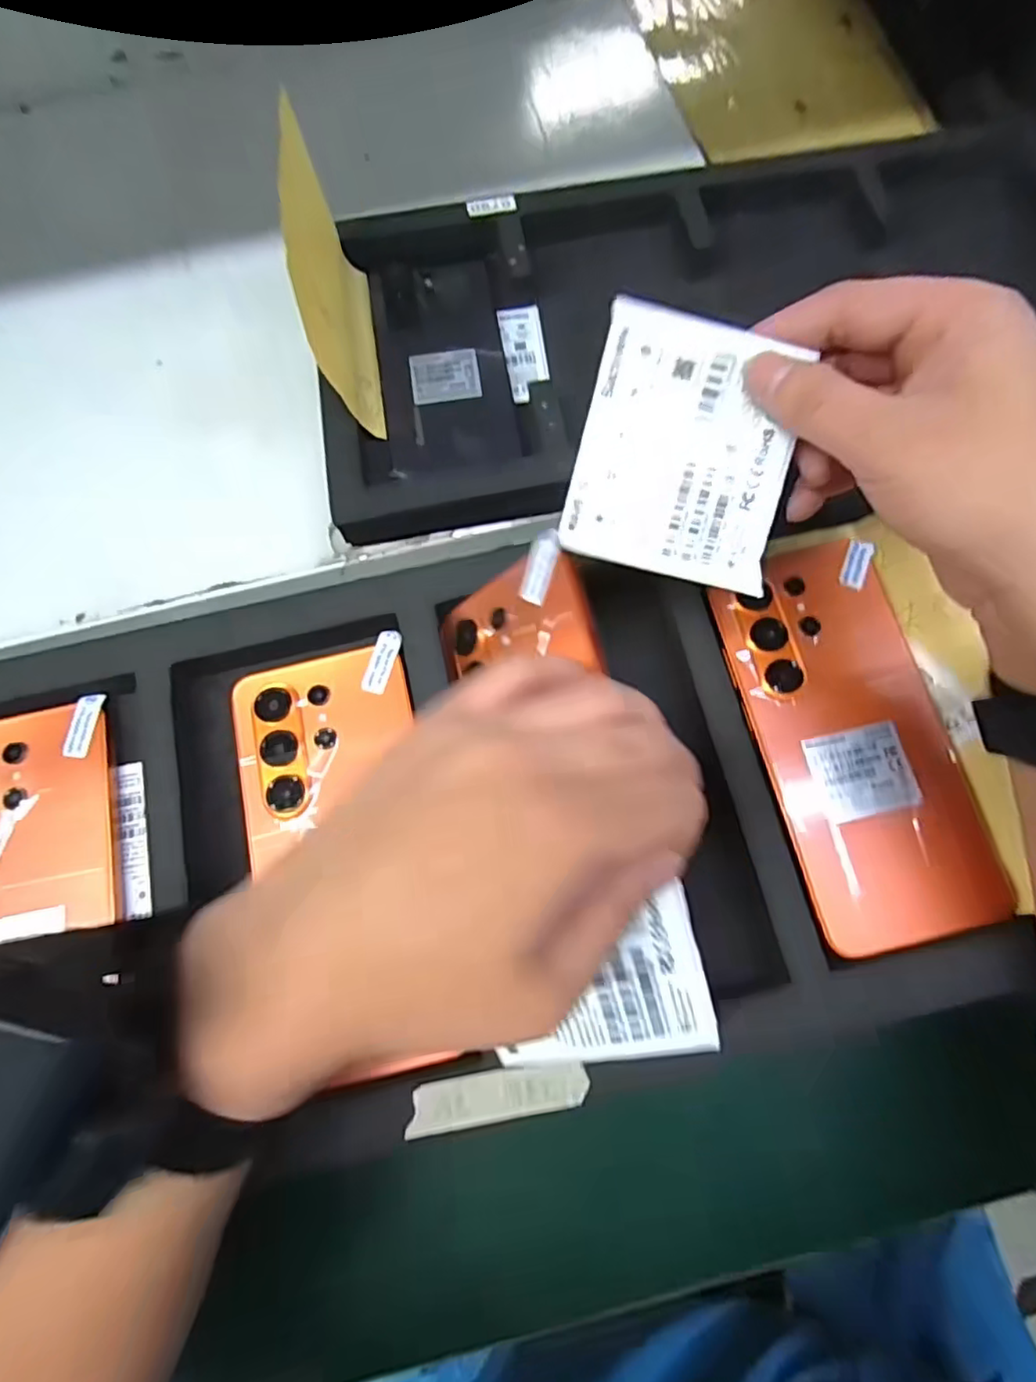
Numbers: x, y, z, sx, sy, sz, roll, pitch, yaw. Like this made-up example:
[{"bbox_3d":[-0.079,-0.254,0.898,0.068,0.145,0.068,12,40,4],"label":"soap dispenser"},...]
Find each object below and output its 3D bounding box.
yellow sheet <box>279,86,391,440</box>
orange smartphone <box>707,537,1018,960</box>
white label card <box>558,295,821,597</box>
[{"bbox_3d":[-0.101,-0.231,0.343,0.022,0.095,0.141,-8,74,-1],"label":"yellow sheet"},{"bbox_3d":[0.144,0.018,0.271,0.079,0.016,0.166,-13,74,-2],"label":"orange smartphone"},{"bbox_3d":[0.059,-0.085,0.222,0.071,0.004,0.084,14,101,4],"label":"white label card"}]

